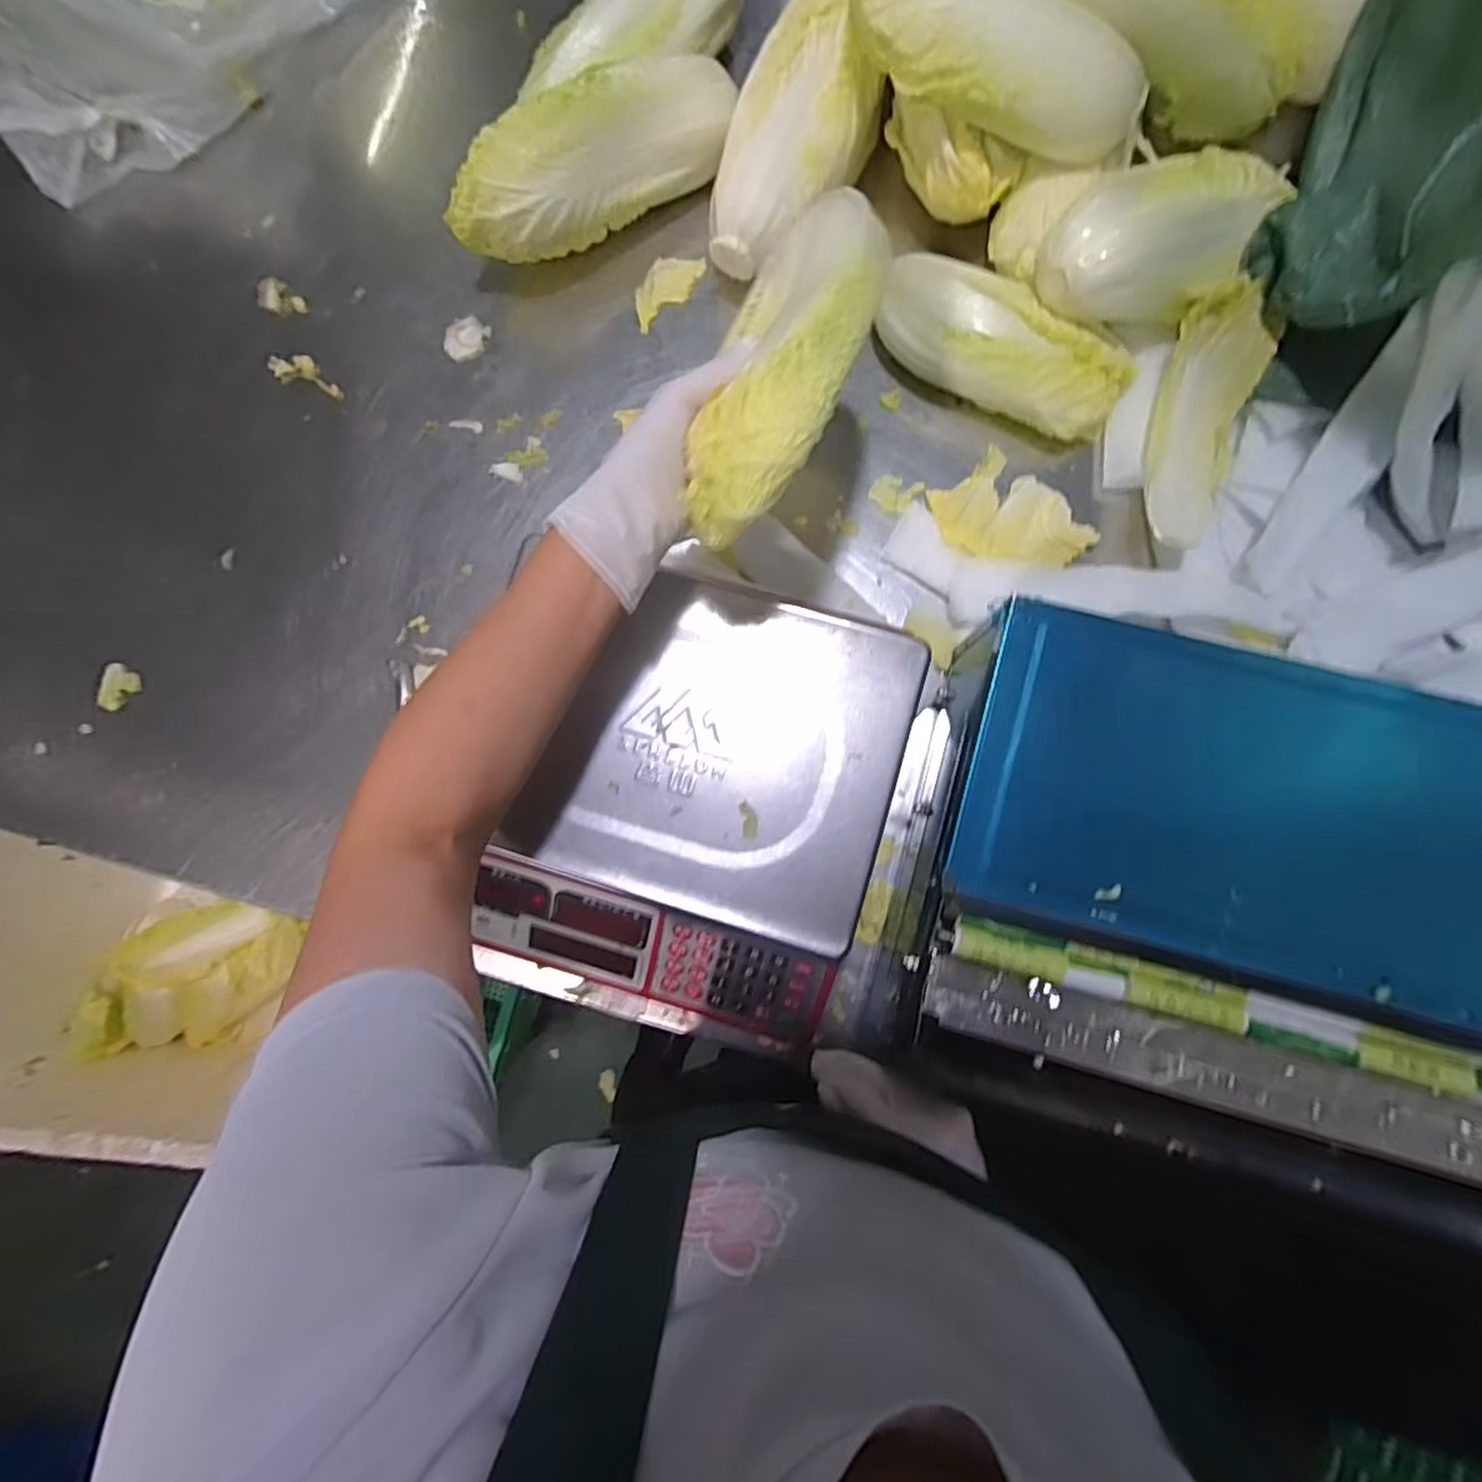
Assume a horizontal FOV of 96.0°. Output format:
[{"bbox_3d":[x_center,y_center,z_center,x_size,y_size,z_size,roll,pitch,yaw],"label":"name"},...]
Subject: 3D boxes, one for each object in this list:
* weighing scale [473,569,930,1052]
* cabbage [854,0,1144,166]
[{"bbox_3d":[-0.043,0.057,0.486,0.274,0.094,0.331,17,86,5],"label":"weighing scale"},{"bbox_3d":[0.188,-0.498,0.482,0.228,0.070,0.070,13,86,-16],"label":"cabbage"}]

